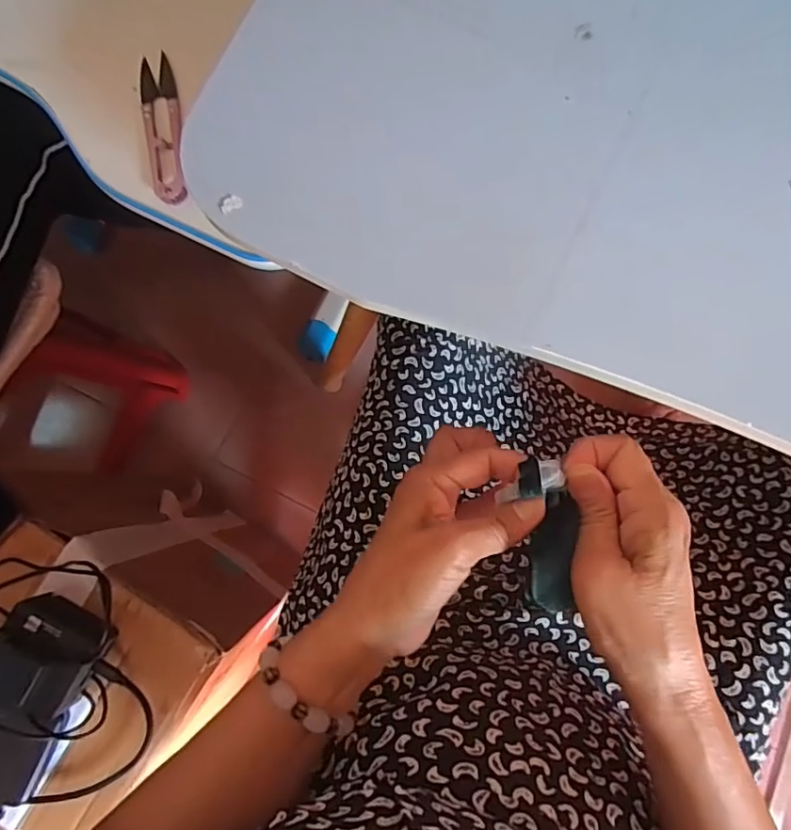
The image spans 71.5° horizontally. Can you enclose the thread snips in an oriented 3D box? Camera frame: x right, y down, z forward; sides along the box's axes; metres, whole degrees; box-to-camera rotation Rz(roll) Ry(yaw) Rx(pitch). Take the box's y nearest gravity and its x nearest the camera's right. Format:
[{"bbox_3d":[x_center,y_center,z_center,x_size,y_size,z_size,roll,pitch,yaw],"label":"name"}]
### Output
[{"bbox_3d":[-0.149,-0.183,0.353,0.021,0.007,0.102,-9,83,2],"label":"thread snips"}]

